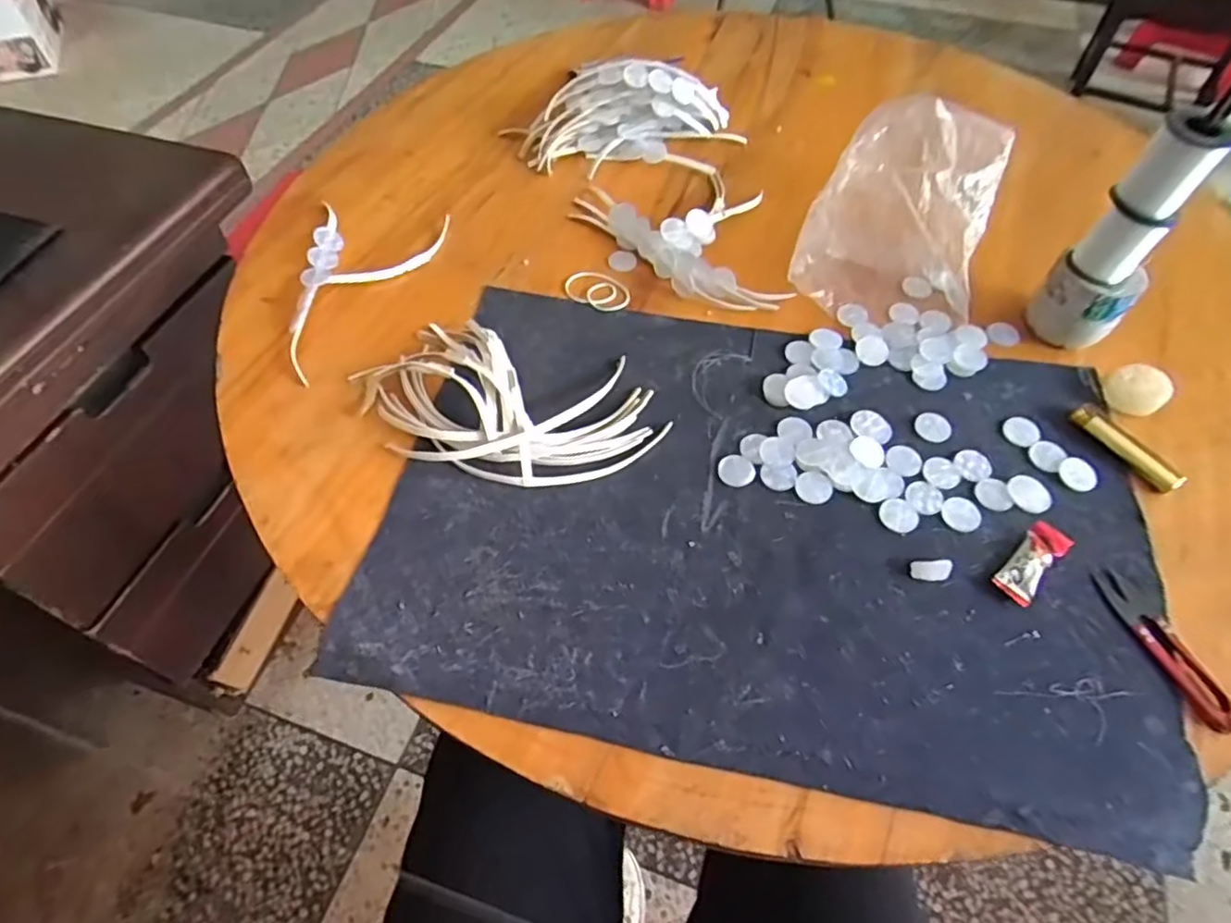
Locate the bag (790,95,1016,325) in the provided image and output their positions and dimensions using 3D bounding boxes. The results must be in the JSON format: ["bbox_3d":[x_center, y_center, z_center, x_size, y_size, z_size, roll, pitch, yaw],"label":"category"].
[{"bbox_3d":[0.249,-0.221,0.584,0.145,0.080,0.206,19,58,12],"label":"bag"}]

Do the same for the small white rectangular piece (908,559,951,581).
[{"bbox_3d":[0.206,0.070,0.435,0.023,0.010,0.013,3,56,1],"label":"small white rectangular piece"}]

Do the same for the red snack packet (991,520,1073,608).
[{"bbox_3d":[0.277,0.065,0.442,0.064,0.006,0.025,-38,64,-24],"label":"red snack packet"}]

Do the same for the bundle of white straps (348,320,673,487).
[{"bbox_3d":[-0.080,-0.051,0.497,0.234,0.041,0.128,11,56,7],"label":"bundle of white straps"}]

